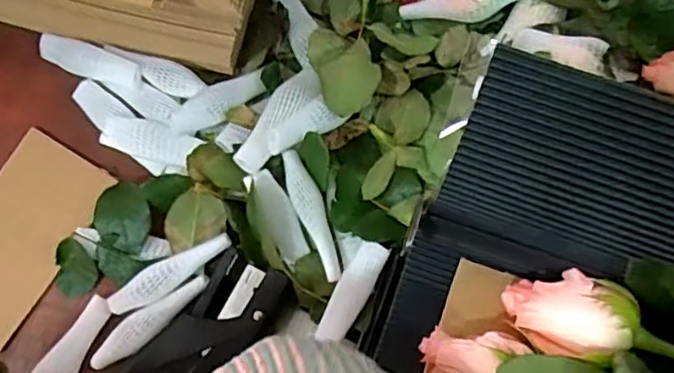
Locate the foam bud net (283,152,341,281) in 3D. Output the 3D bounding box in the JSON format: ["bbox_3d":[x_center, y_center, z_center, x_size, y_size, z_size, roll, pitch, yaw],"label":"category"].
[{"bbox_3d":[-0.016,0.019,0.413,0.018,0.016,0.086,-25,78,-6],"label":"foam bud net"}]

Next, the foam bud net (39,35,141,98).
[{"bbox_3d":[-0.177,-0.088,0.454,0.087,0.009,0.026,24,115,16],"label":"foam bud net"}]

